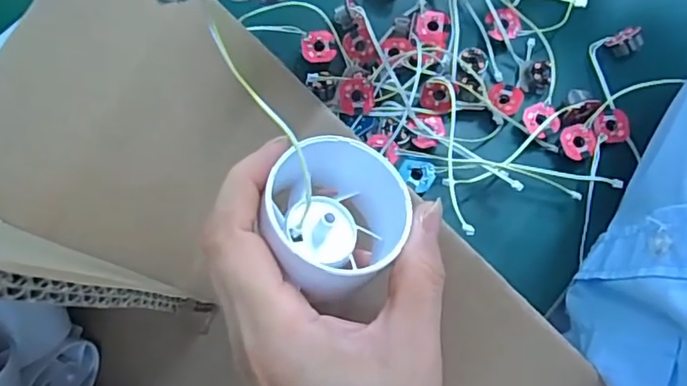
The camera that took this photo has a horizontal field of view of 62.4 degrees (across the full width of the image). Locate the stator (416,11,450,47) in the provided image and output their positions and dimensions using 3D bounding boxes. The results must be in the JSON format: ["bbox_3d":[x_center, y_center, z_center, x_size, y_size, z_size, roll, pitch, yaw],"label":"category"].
[{"bbox_3d":[0.052,-0.095,0.333,0.019,0.011,0.021,10,77,2],"label":"stator"}]

